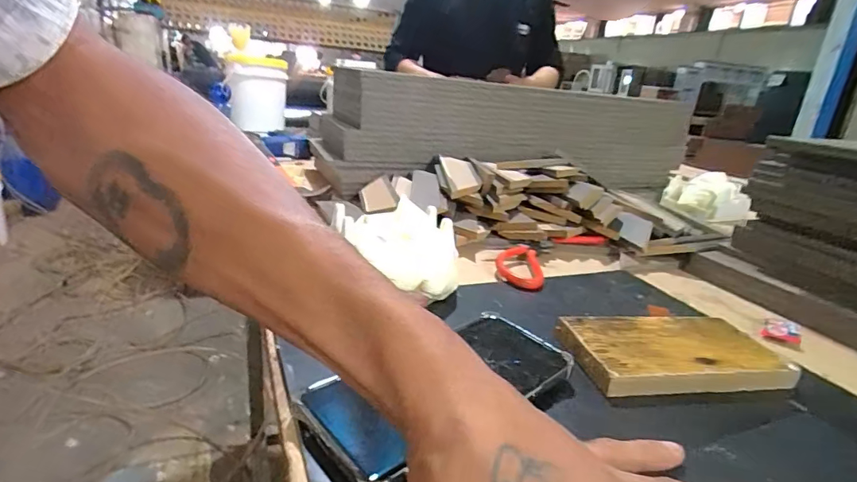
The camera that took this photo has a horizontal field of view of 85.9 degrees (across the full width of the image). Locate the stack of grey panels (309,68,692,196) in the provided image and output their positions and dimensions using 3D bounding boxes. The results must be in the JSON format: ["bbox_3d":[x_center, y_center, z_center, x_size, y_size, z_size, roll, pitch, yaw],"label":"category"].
[{"bbox_3d":[0.169,-0.179,0.797,0.685,0.168,0.075,-2,18,-20],"label":"stack of grey panels"}]

